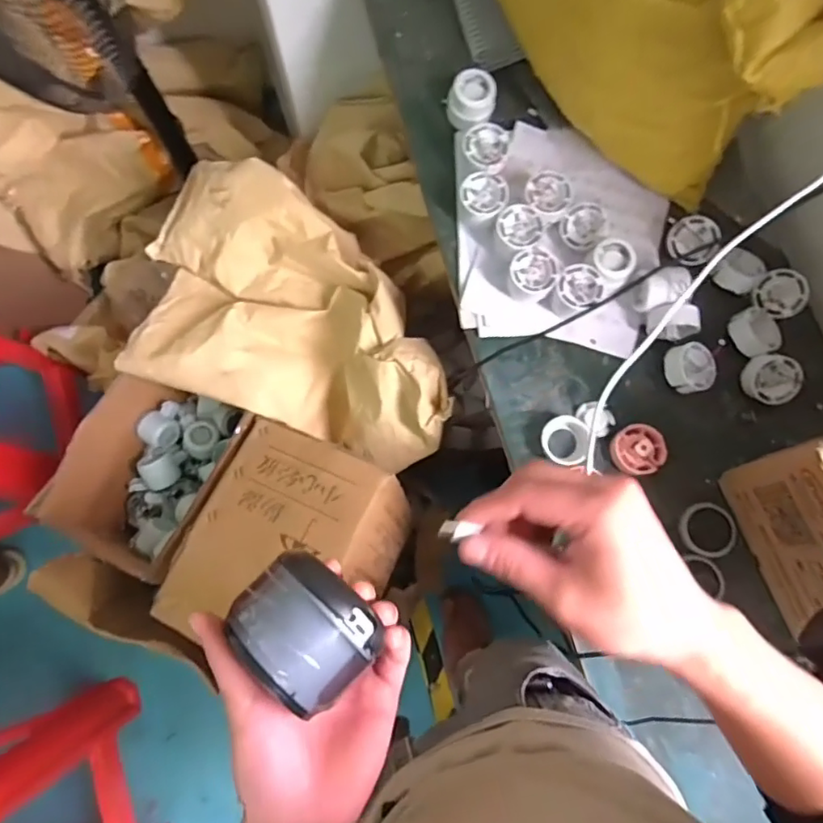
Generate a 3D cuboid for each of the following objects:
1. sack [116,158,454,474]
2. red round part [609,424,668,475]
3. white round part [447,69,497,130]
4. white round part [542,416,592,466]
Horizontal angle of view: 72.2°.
[{"bbox_3d":[-0.171,-0.151,0.872,0.528,0.210,0.342,20,78,3],"label":"sack"},{"bbox_3d":[0.255,0.042,0.634,0.056,0.021,0.056,0,77,-1],"label":"red round part"},{"bbox_3d":[0.073,-0.380,0.691,0.054,0.044,0.055,0,77,-1],"label":"white round part"},{"bbox_3d":[0.178,0.032,0.643,0.053,0.020,0.056,0,77,-1],"label":"white round part"}]

